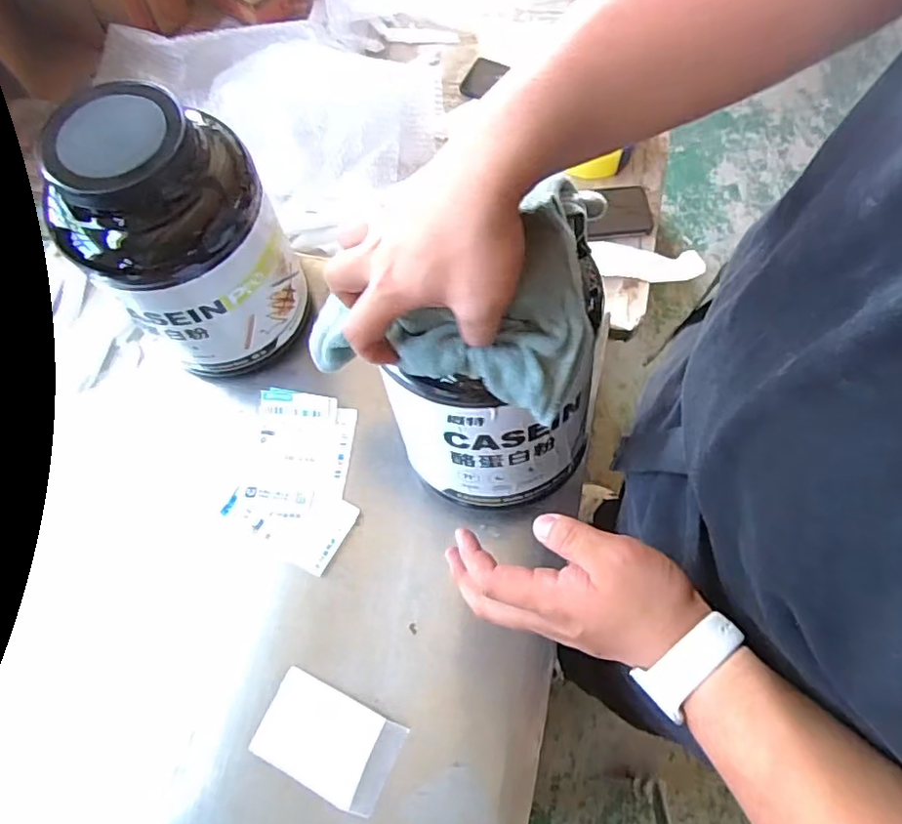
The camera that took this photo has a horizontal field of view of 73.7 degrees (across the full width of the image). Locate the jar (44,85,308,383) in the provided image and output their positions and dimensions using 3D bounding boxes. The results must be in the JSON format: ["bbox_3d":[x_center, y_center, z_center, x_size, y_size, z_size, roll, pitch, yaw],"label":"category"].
[{"bbox_3d":[-0.253,-0.157,0.588,0.175,0.258,0.142,-26,71,-9],"label":"jar"}]

